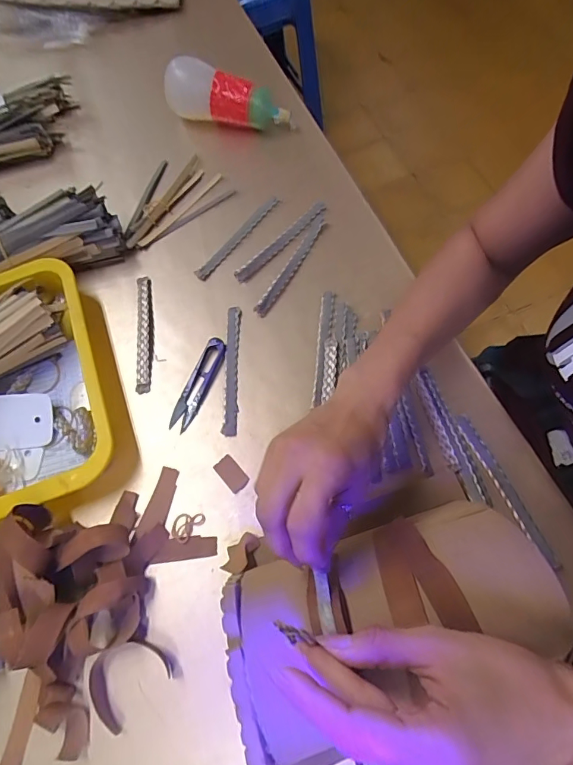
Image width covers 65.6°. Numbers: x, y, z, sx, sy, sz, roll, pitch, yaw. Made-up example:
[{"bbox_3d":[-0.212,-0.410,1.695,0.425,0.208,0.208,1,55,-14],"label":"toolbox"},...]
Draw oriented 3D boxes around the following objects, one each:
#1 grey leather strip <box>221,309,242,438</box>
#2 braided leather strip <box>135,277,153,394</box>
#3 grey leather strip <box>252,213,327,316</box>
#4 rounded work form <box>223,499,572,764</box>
[{"bbox_3d":[-0.055,-0.015,0.452,0.014,0.006,0.140,-2,66,3],"label":"grey leather strip"},{"bbox_3d":[-0.153,-0.055,0.476,0.016,0.009,0.138,-8,66,1],"label":"braided leather strip"},{"bbox_3d":[0.007,-0.132,0.497,0.014,0.010,0.144,27,71,15],"label":"grey leather strip"},{"bbox_3d":[0.063,0.151,0.301,0.199,0.099,0.099,-19,67,-6],"label":"rounded work form"}]

